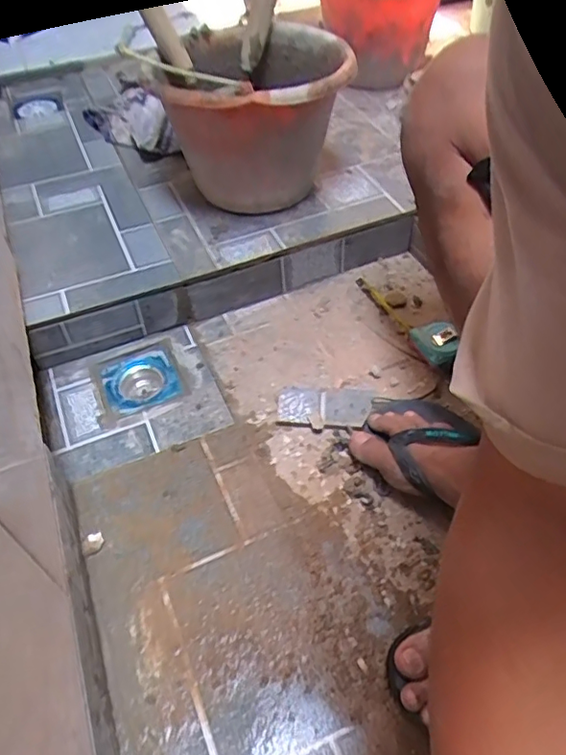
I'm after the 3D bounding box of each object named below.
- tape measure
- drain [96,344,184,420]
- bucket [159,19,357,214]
[{"bbox_3d":[0.184,-0.096,0.814,0.066,0.039,0.215,-17,50,-11],"label":"tape measure"},{"bbox_3d":[-0.199,0.013,0.793,0.103,0.039,0.109,-21,52,-15],"label":"drain"},{"bbox_3d":[-0.040,-0.415,0.896,0.267,0.201,0.320,-10,50,-6],"label":"bucket"}]

